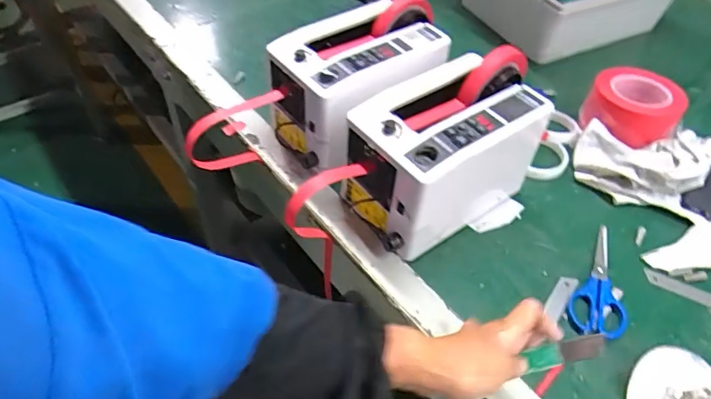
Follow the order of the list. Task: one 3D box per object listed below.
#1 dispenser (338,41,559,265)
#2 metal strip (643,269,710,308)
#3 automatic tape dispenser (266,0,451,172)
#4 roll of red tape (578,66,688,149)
[{"bbox_3d":[0.107,-0.056,0.618,0.248,0.162,0.136,-30,55,-26],"label":"dispenser"},{"bbox_3d":[0.391,0.109,0.584,0.100,0.004,0.021,22,56,18],"label":"metal strip"},{"bbox_3d":[0.009,-0.160,0.684,0.234,0.133,0.163,-34,58,-28],"label":"automatic tape dispenser"},{"bbox_3d":[0.406,-0.132,0.739,0.123,0.065,0.126,1,48,-1],"label":"roll of red tape"}]

